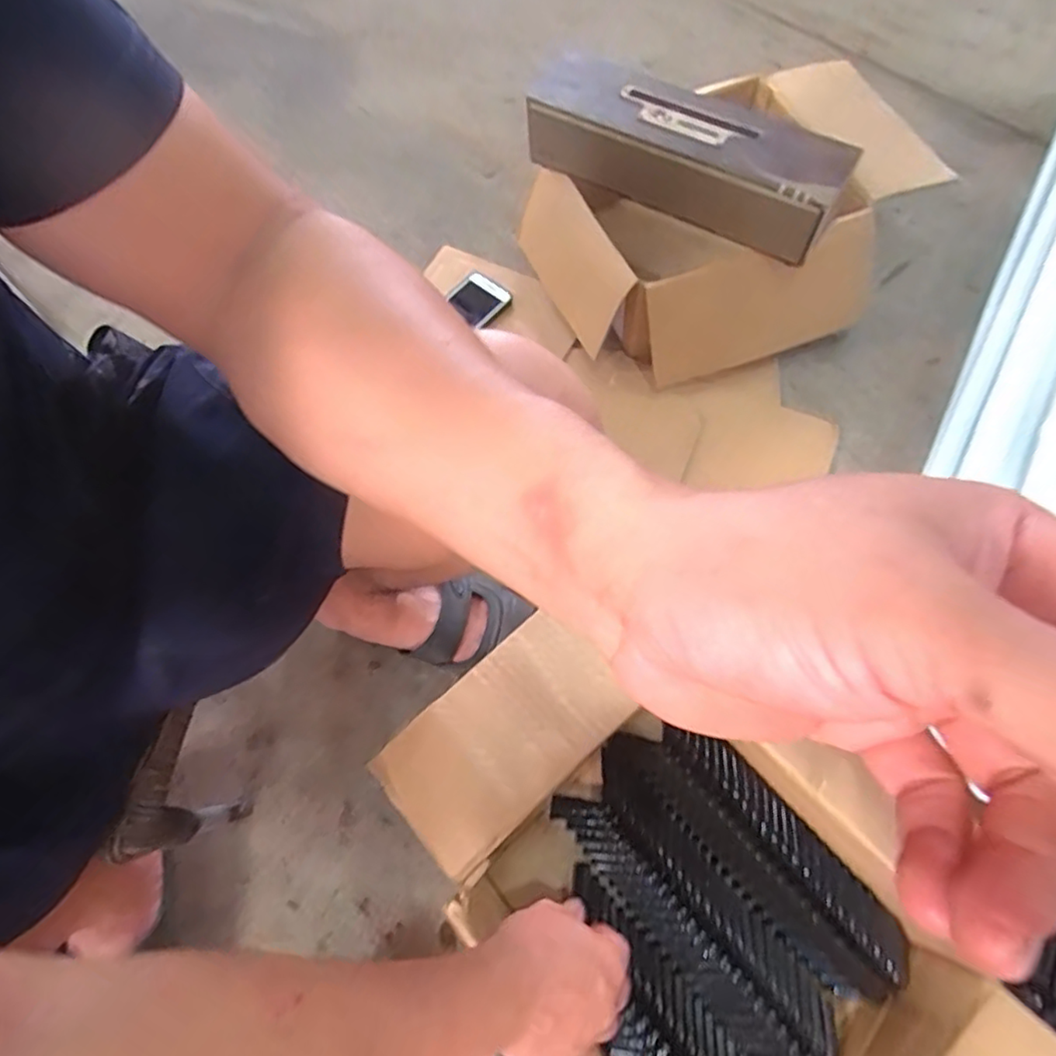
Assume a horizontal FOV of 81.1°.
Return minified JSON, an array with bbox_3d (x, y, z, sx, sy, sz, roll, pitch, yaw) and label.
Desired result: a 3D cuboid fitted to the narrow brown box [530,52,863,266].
[{"bbox_3d":[0.175,-0.447,0.733,0.386,0.081,0.126,28,71,15],"label":"narrow brown box"}]

